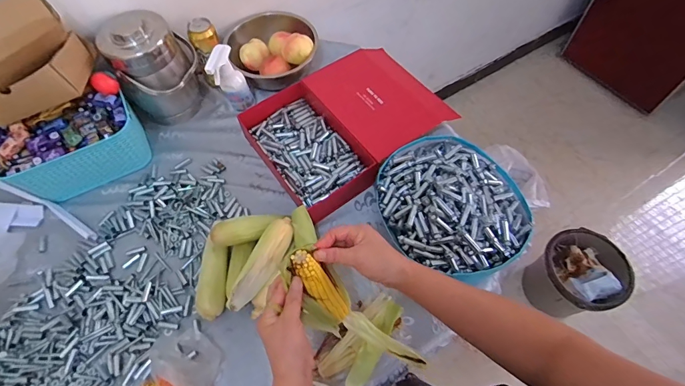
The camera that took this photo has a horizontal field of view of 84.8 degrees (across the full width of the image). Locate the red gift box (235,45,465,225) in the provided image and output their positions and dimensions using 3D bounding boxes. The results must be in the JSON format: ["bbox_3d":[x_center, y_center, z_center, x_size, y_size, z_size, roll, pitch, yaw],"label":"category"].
[{"bbox_3d":[0.016,-0.164,0.883,0.416,0.082,0.323,-33,65,-16],"label":"red gift box"}]

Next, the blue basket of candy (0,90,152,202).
[{"bbox_3d":[-0.590,-0.111,0.823,0.276,0.157,0.157,-30,64,-14],"label":"blue basket of candy"}]

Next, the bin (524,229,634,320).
[{"bbox_3d":[0.806,0.319,1.365,0.284,0.306,0.265,-18,62,-8],"label":"bin"}]

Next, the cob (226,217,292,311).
[{"bbox_3d":[-0.146,0.131,0.698,0.052,0.051,0.186,22,64,14],"label":"cob"}]

